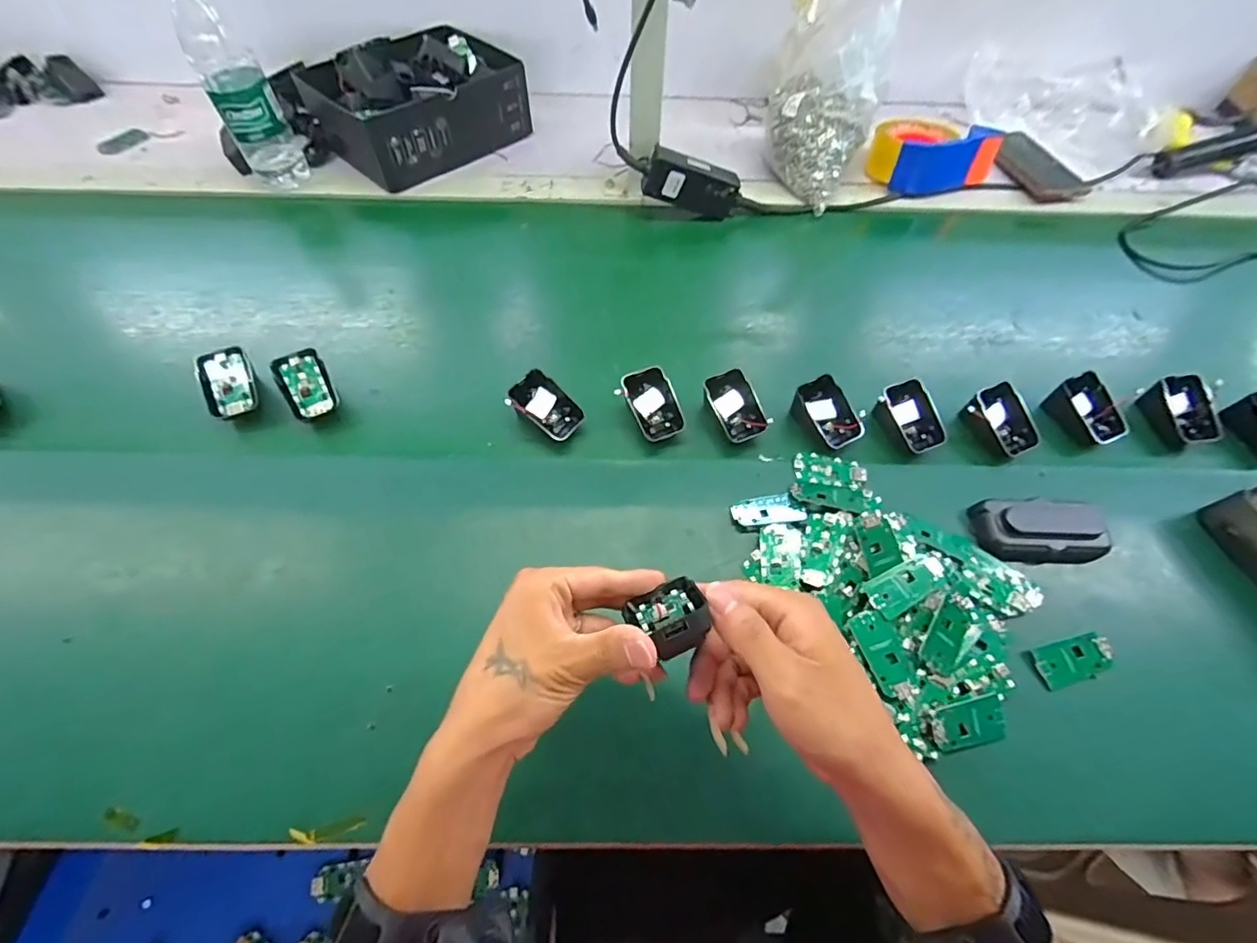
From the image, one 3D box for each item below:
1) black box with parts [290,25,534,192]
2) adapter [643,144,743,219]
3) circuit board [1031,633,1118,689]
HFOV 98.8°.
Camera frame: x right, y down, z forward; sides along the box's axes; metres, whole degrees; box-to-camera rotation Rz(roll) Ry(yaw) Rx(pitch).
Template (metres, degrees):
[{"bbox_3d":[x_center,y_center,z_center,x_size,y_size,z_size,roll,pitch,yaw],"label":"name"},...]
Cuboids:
[{"bbox_3d":[-0.278,-0.507,0.738,0.261,0.089,0.186,-36,66,-20],"label":"black box with parts"},{"bbox_3d":[0.079,-0.353,0.664,0.117,0.048,0.031,10,59,-18],"label":"adapter"},{"bbox_3d":[0.349,0.148,0.423,0.063,0.009,0.031,-12,60,-8],"label":"circuit board"}]

